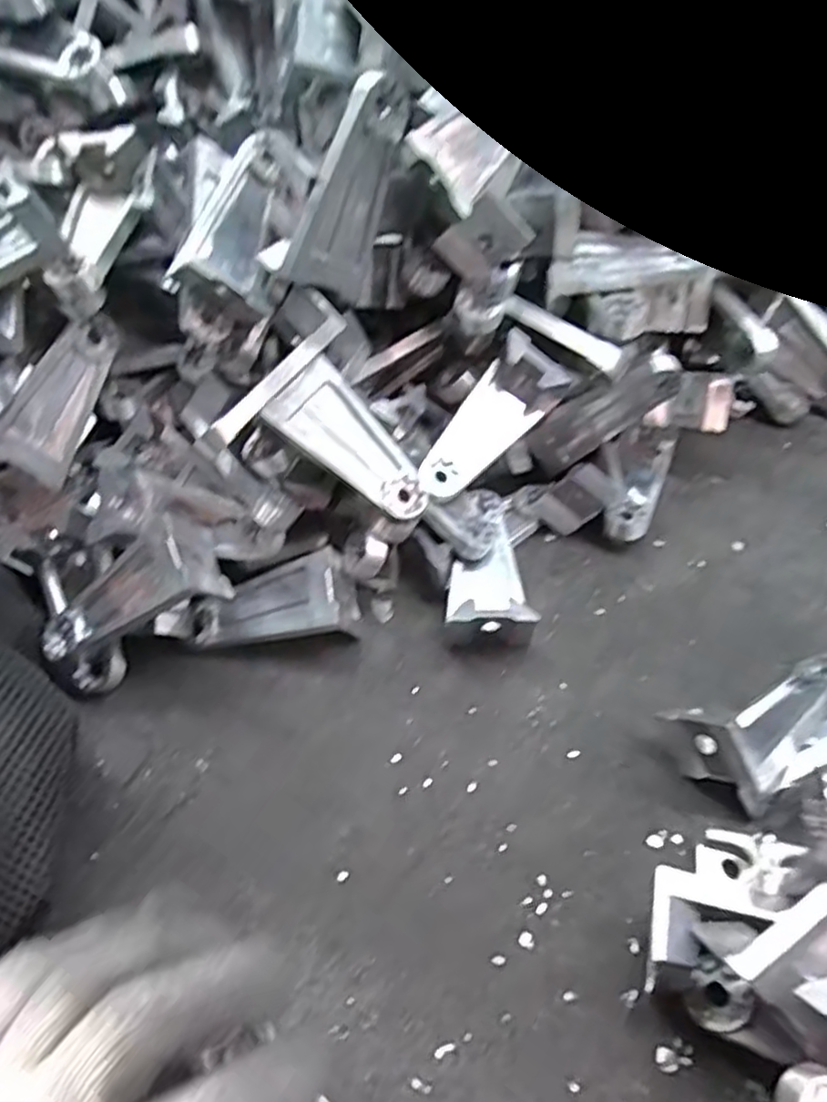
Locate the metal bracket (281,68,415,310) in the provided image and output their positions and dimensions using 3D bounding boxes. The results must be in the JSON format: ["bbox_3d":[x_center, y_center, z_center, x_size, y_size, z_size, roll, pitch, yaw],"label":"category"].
[{"bbox_3d":[-0.028,-0.167,0.326,0.015,0.093,0.045,35,23,30],"label":"metal bracket"}]

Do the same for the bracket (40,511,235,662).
[{"bbox_3d":[-0.147,0.027,0.359,0.094,0.044,0.049,-32,52,5],"label":"bracket"}]

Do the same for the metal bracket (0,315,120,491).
[{"bbox_3d":[-0.188,-0.083,0.375,0.019,0.039,0.092,20,77,21],"label":"metal bracket"}]

